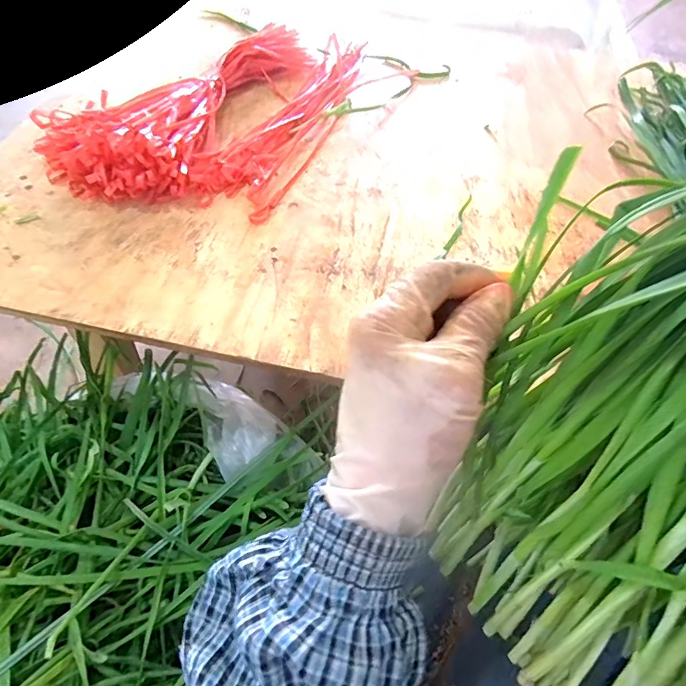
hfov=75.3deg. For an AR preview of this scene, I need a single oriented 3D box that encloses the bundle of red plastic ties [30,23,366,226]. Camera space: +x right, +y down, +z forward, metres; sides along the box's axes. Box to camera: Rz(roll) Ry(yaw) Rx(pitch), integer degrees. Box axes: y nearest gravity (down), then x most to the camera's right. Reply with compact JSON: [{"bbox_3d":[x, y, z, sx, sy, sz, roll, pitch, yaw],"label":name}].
[{"bbox_3d":[-0.114,-0.280,0.488,0.208,0.054,0.386,18,57,9],"label":"bundle of red plastic ties"}]

